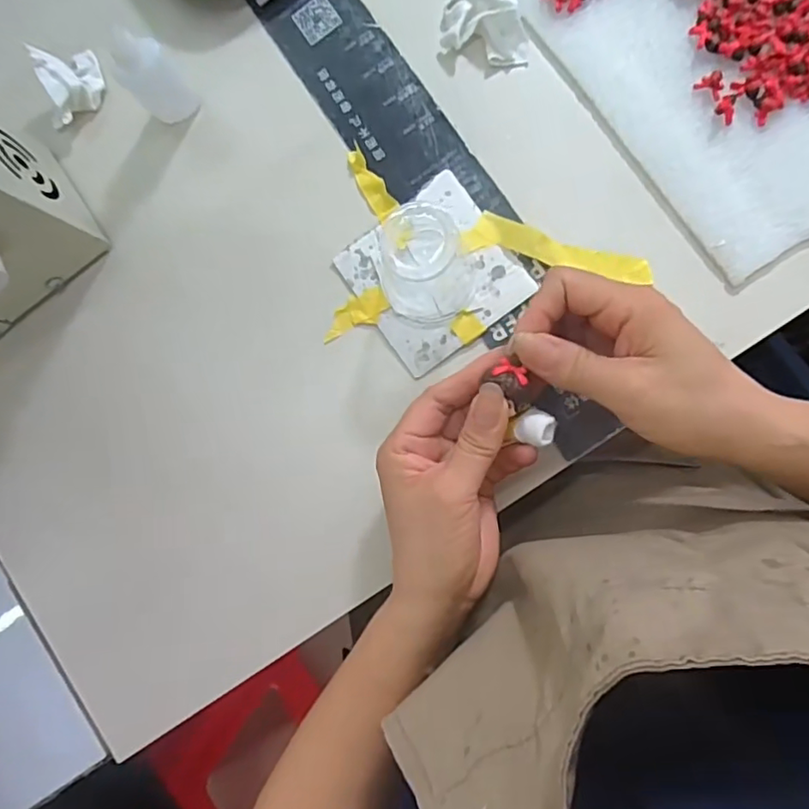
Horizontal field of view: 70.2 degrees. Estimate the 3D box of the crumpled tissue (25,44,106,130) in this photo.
[{"bbox_3d":[-0.218,-0.206,0.367,0.036,0.025,0.050,40,95,7],"label":"crumpled tissue"}]

